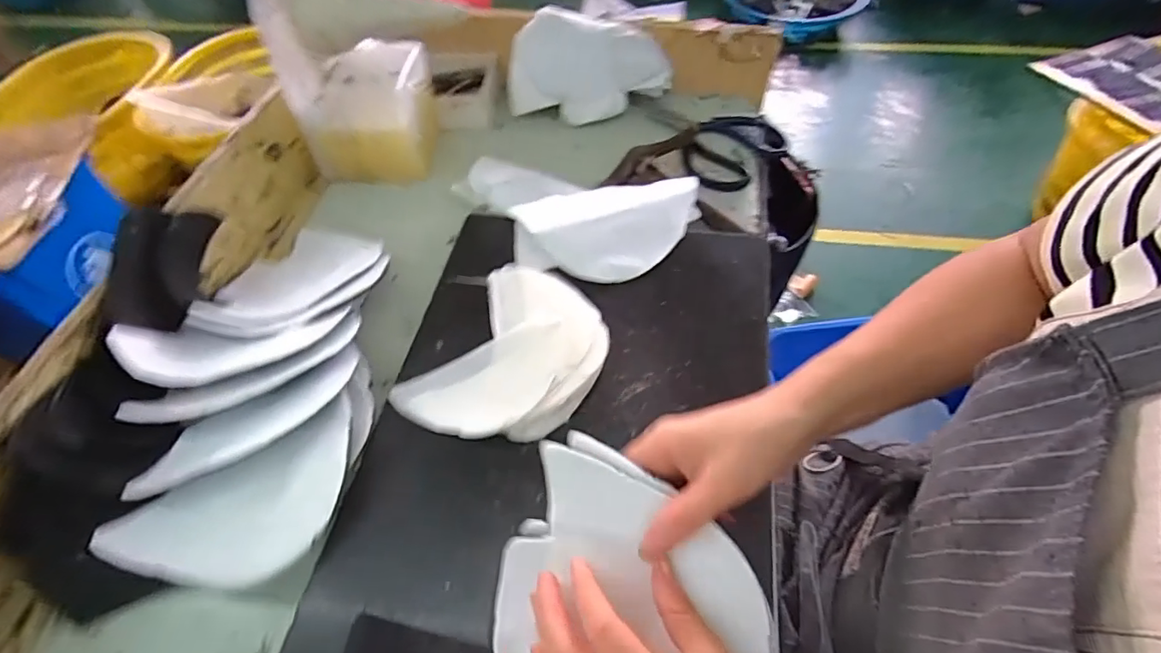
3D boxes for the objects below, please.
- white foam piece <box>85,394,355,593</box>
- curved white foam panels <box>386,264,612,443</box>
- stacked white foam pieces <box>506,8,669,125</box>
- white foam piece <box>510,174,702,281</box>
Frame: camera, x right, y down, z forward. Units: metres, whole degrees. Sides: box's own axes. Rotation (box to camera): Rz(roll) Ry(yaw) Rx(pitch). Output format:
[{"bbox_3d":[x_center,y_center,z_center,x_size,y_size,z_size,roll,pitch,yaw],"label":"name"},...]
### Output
[{"bbox_3d":[-0.229,0.127,0.378,0.172,0.016,0.089,-31,59,-17],"label":"white foam piece"},{"bbox_3d":[-0.053,0.022,0.452,0.131,0.023,0.164,26,60,20],"label":"curved white foam panels"},{"bbox_3d":[0.011,-0.313,0.671,0.192,0.100,0.066,5,56,7],"label":"stacked white foam pieces"},{"bbox_3d":[0.031,-0.097,0.537,0.175,0.021,0.119,-4,55,0],"label":"white foam piece"}]

